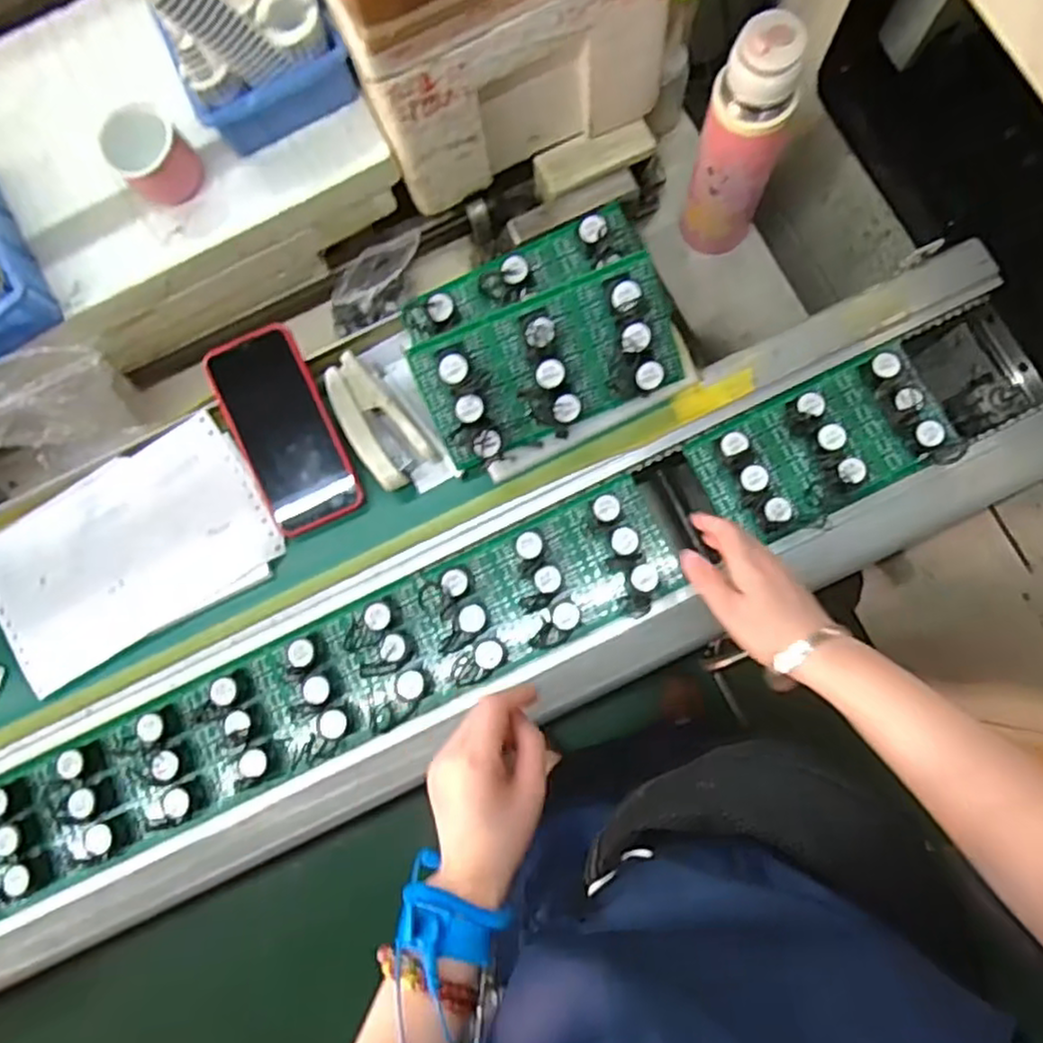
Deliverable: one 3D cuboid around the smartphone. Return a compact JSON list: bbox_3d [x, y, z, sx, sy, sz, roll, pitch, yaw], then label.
[{"bbox_3d":[-0.197,-0.075,0.592,0.076,0.015,0.165,-23,93,1],"label":"smartphone"}]

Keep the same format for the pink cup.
[{"bbox_3d":[-0.303,-0.300,0.597,0.054,0.068,0.059,-1,81,4],"label":"pink cup"}]

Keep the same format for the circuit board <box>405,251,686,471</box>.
[{"bbox_3d":[0.024,-0.119,0.551,0.197,0.037,0.104,-22,110,2],"label":"circuit board"}]

